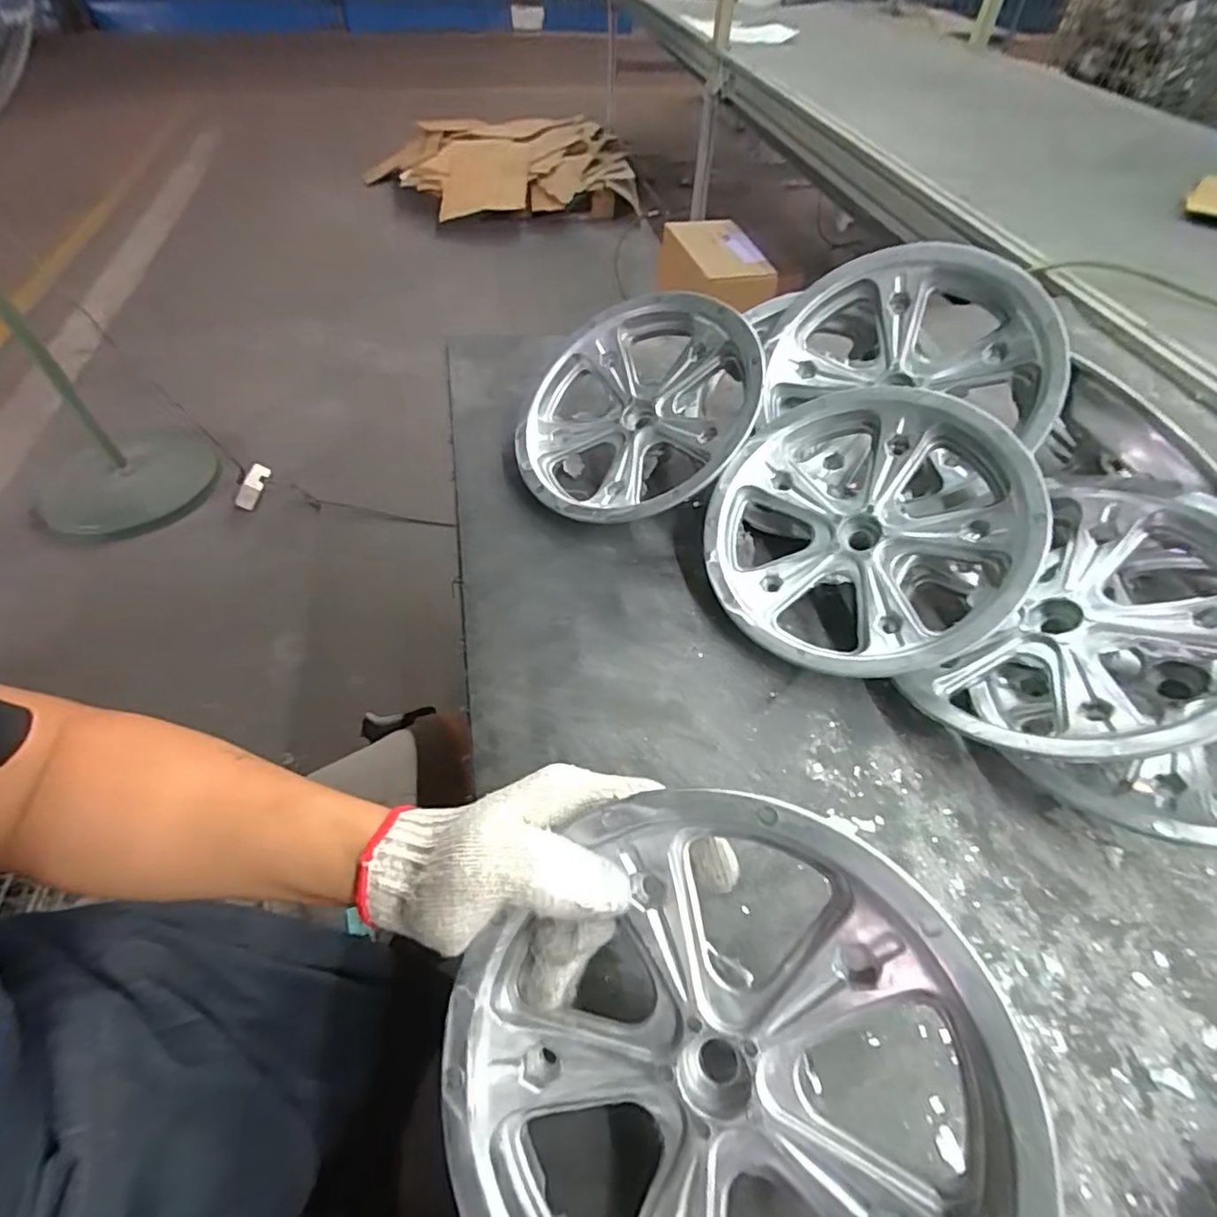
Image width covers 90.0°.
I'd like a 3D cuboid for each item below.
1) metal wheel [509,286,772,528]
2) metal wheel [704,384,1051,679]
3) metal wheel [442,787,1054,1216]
[{"bbox_3d":[0.024,-0.164,0.510,0.207,0.031,0.201,-10,65,23],"label":"metal wheel"},{"bbox_3d":[0.180,-0.055,0.434,0.205,0.031,0.211,-8,68,21],"label":"metal wheel"},{"bbox_3d":[0.043,0.185,0.236,0.201,0.030,0.217,-4,77,16],"label":"metal wheel"}]

